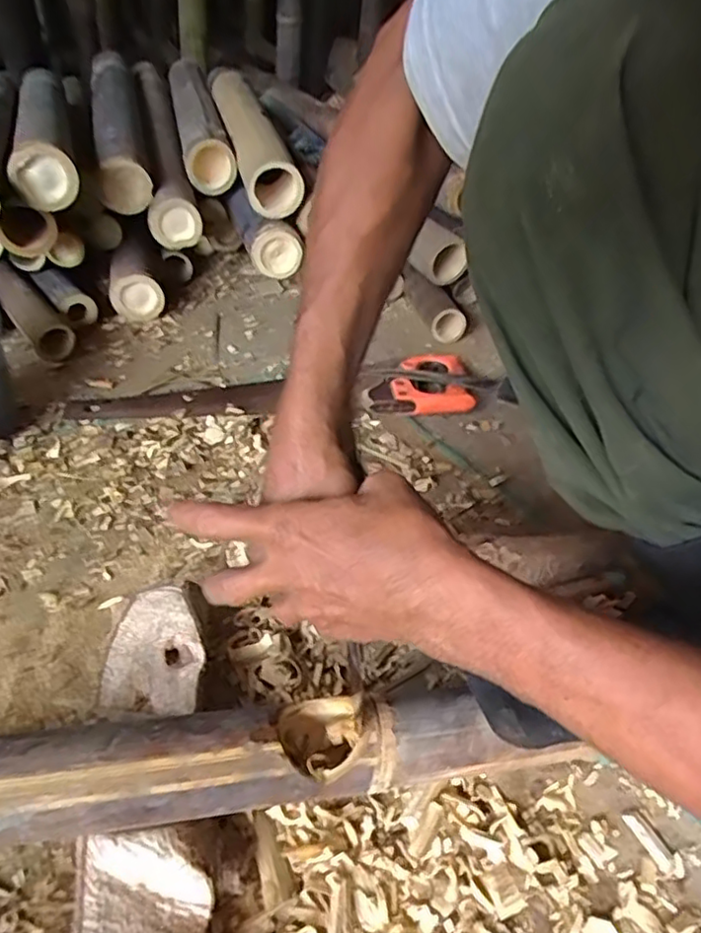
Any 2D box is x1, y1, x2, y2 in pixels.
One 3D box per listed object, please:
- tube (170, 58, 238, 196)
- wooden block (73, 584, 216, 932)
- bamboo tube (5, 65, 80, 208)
[{"bbox_3d":[-0.297,-0.675,1.236,0.079,0.087,0.754,-5,42,-14],"label":"tube"},{"bbox_3d":[-0.130,0.219,0.416,0.076,0.061,0.323,-4,41,-12],"label":"wooden block"},{"bbox_3d":[-0.472,-0.526,0.983,0.079,0.075,0.557,-10,43,-19],"label":"bamboo tube"}]

